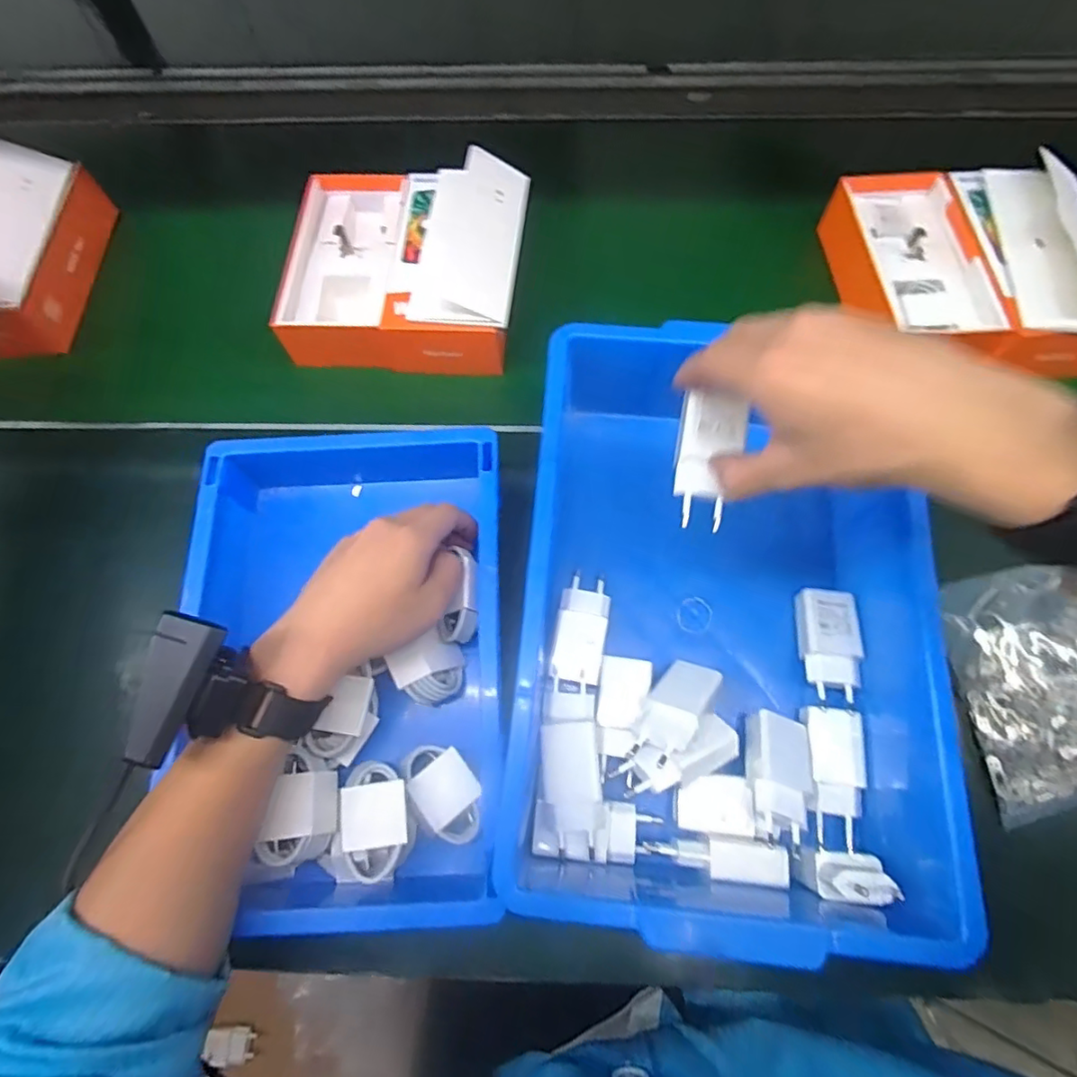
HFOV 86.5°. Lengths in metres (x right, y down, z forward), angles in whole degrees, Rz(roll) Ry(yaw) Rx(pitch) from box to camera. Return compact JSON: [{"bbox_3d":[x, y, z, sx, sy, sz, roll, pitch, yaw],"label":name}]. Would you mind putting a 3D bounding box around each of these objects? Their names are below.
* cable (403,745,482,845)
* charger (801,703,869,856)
[{"bbox_3d":[-0.060,0.164,0.370,0.040,0.020,0.063,-34,72,-11],"label":"cable"},{"bbox_3d":[0.196,0.156,0.375,0.032,0.018,0.085,6,69,4],"label":"charger"}]

